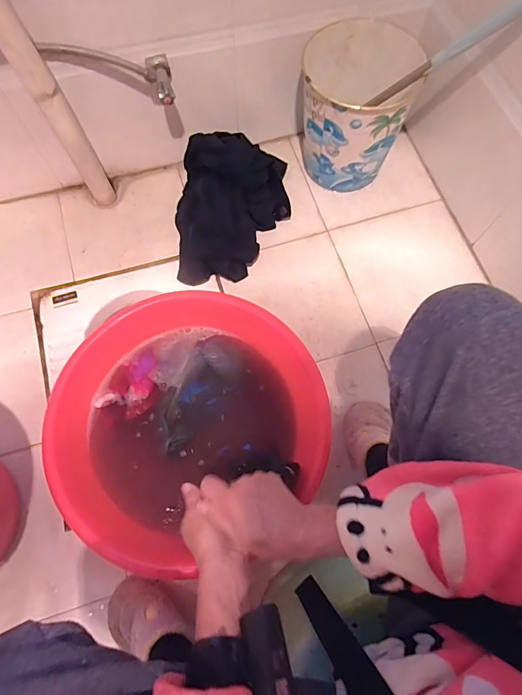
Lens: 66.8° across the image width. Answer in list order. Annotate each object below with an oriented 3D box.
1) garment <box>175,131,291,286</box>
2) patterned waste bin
[{"bbox_3d":[-0.061,-0.318,0.879,0.243,0.154,0.304,4,71,0],"label":"garment"},{"bbox_3d":[0.202,-0.516,0.892,0.221,0.270,0.219,1,71,-2],"label":"patterned waste bin"}]

